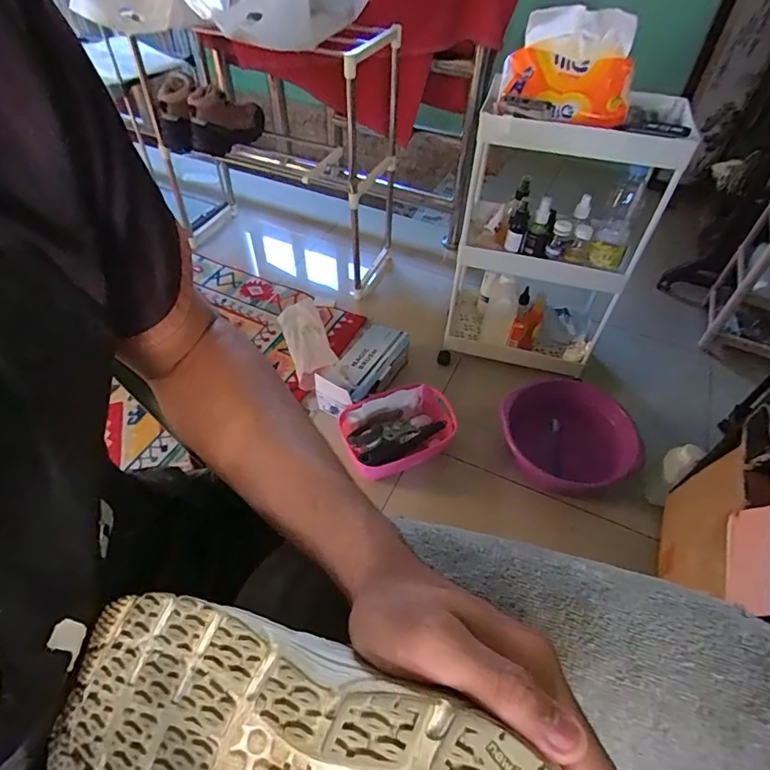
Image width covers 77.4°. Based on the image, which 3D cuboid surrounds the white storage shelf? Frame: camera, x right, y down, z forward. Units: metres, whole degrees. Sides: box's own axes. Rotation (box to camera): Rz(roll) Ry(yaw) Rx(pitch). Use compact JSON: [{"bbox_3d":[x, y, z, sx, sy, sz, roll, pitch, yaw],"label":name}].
[{"bbox_3d":[0.344,-0.309,1.048,0.368,0.572,0.281,20,52,15],"label":"white storage shelf"}]

